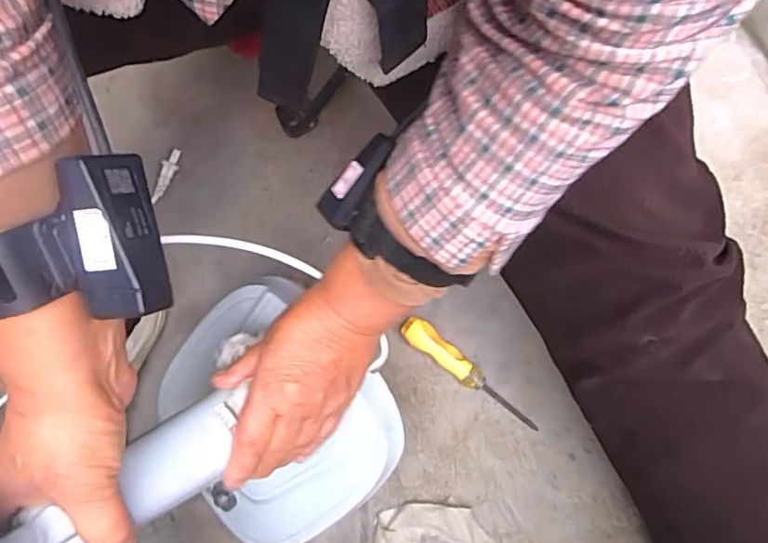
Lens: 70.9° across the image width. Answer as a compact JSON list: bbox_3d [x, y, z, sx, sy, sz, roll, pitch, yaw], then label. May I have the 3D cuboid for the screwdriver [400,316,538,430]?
[{"bbox_3d":[0.095,0.111,0.590,0.177,0.029,0.028,36,79,7],"label":"screwdriver"}]

